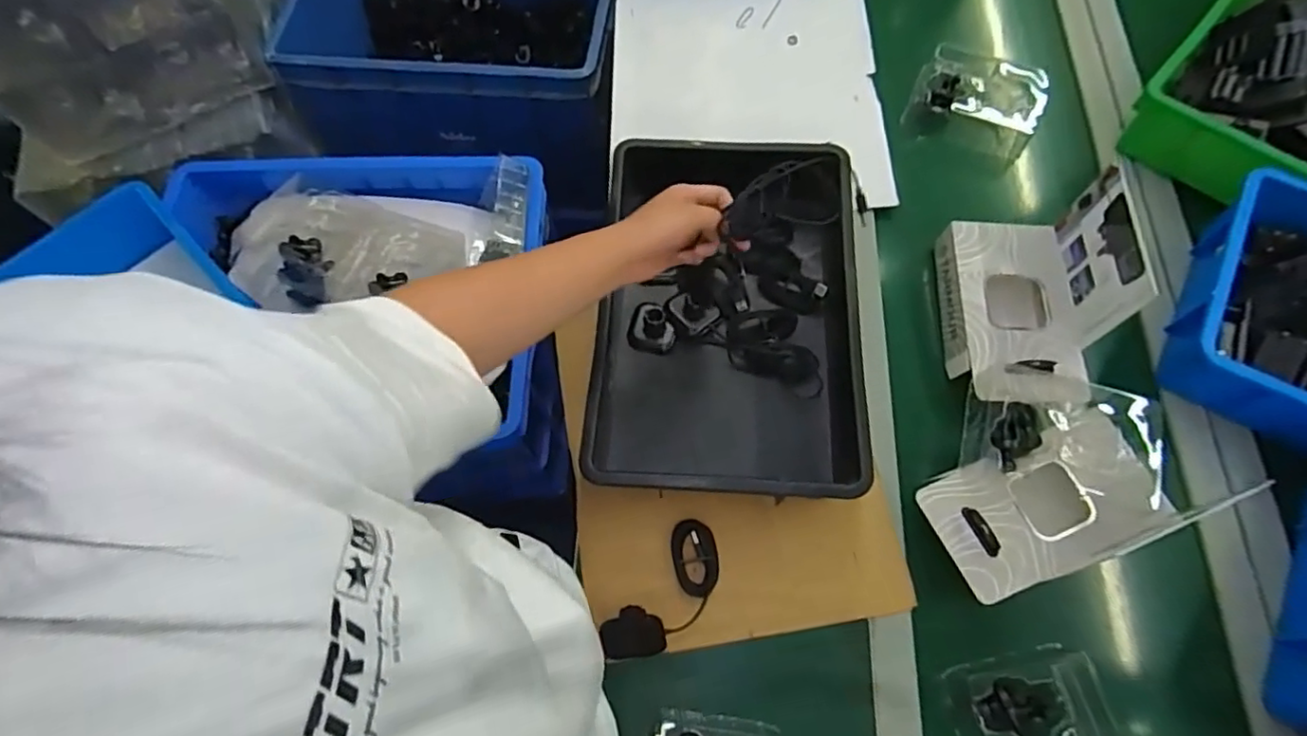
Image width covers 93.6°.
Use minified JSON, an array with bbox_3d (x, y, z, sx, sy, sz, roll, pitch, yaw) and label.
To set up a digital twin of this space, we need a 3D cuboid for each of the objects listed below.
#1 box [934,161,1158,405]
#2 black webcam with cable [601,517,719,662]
[{"bbox_3d":[0.412,-0.076,0.656,0.147,0.133,0.221,5,69,2],"label":"box"},{"bbox_3d":[0.015,0.226,0.607,0.066,0.037,0.157,36,74,13],"label":"black webcam with cable"}]

